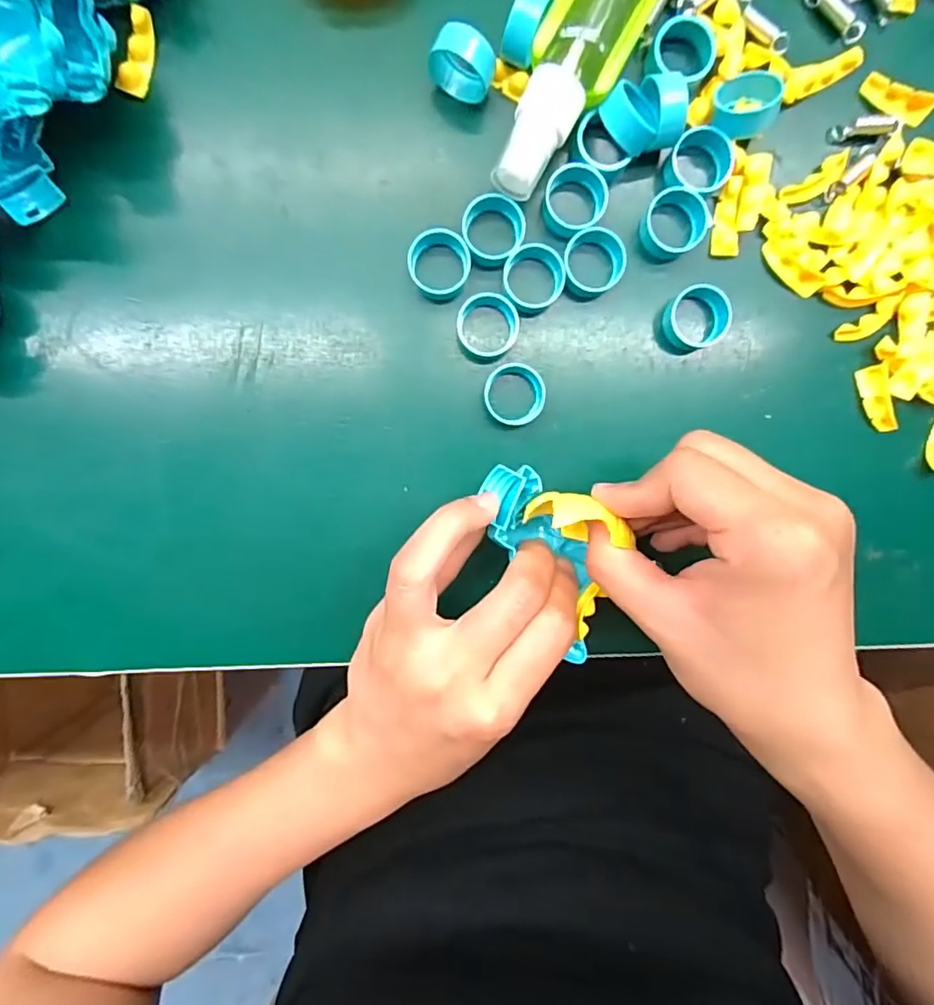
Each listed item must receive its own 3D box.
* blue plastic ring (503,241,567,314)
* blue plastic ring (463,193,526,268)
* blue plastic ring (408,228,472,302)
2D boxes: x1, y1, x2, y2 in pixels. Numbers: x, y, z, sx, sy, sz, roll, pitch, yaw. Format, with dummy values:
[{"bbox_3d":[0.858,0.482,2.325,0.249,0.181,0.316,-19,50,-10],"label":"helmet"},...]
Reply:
[{"bbox_3d":[0.028,-0.094,0.231,0.026,0.012,0.028,20,96,-4],"label":"blue plastic ring"},{"bbox_3d":[0.010,-0.112,0.227,0.025,0.013,0.027,0,97,-2],"label":"blue plastic ring"},{"bbox_3d":[-0.011,-0.098,0.227,0.025,0.011,0.027,0,97,-2],"label":"blue plastic ring"}]

